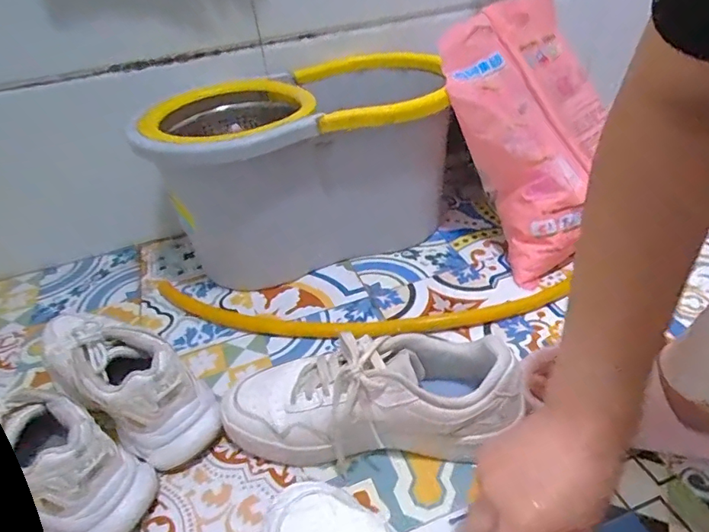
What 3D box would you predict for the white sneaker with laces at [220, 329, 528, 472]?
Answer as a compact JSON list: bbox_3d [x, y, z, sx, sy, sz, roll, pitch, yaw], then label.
[{"bbox_3d":[0.010,0.124,0.470,0.268,0.105,0.082,-1,37,9],"label":"white sneaker with laces"}]

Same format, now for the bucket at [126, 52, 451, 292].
[{"bbox_3d":[-0.048,-0.143,0.736,0.425,0.235,0.243,-17,37,-14],"label":"bucket"}]

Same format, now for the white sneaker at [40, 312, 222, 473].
[{"bbox_3d":[-0.255,0.101,0.513,0.258,0.092,0.086,27,47,21],"label":"white sneaker"}]

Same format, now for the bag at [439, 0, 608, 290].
[{"bbox_3d":[0.248,-0.194,0.661,0.242,0.329,0.070,-28,0,-18],"label":"bag"}]

